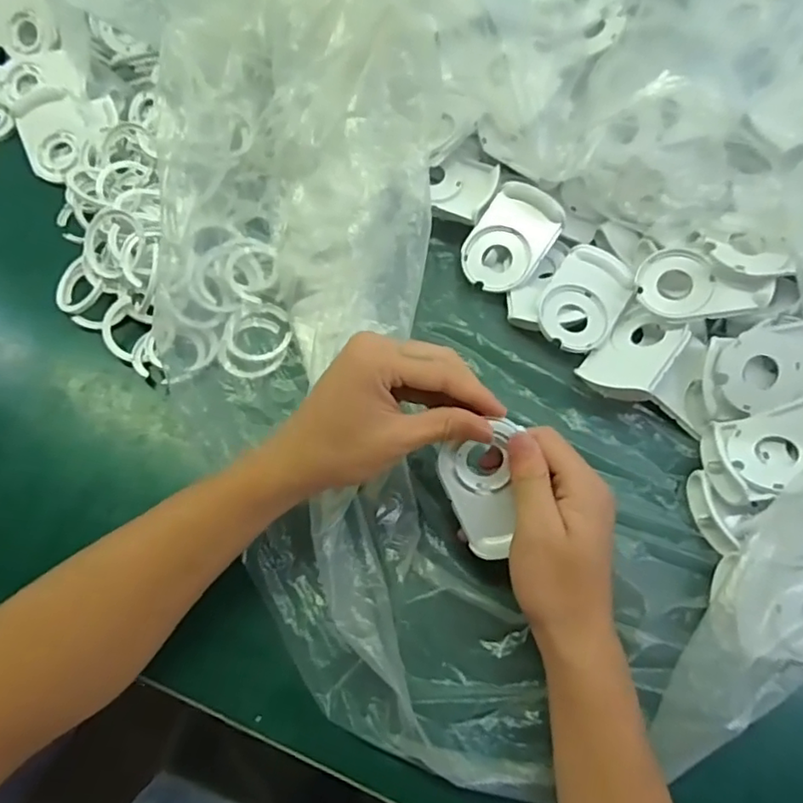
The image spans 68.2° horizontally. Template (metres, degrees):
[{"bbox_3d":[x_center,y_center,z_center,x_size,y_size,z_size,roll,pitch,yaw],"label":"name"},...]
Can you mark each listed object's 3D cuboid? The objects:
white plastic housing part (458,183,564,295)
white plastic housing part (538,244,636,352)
[{"bbox_3d":[0.085,-0.126,0.462,0.058,0.017,0.083,34,91,10],"label":"white plastic housing part"},{"bbox_3d":[0.135,-0.077,0.443,0.054,0.016,0.083,32,68,15],"label":"white plastic housing part"}]

